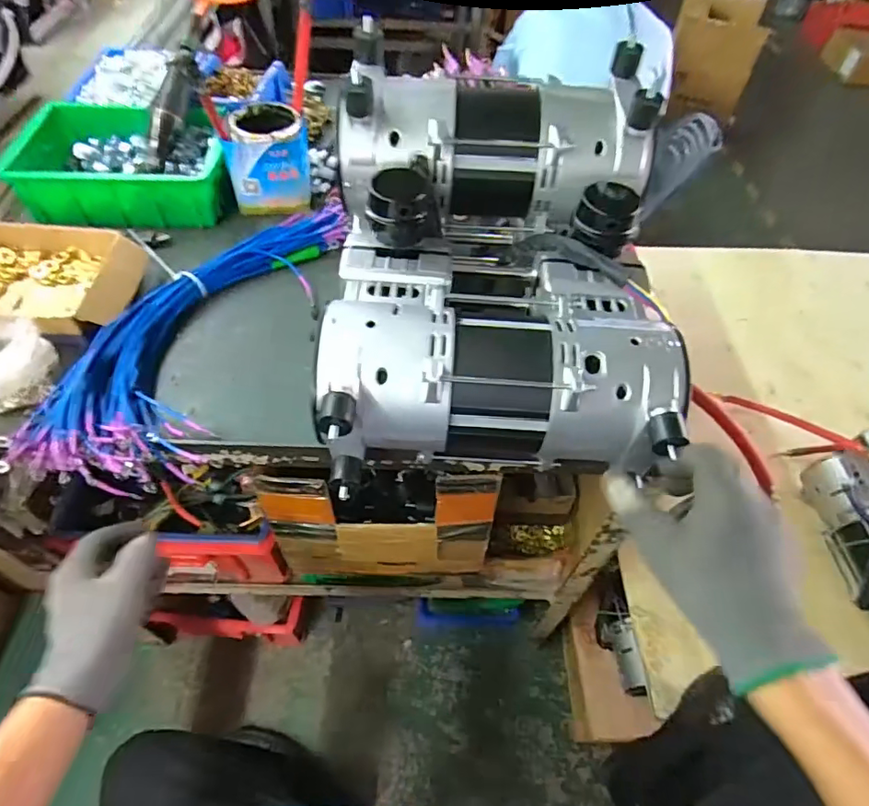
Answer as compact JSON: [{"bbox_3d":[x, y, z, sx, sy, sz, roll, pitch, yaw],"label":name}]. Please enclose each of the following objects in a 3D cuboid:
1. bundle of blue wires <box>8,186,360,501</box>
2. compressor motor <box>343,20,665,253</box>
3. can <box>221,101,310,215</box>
[{"bbox_3d":[-0.248,-0.084,0.579,0.165,0.052,0.411,15,51,13],"label":"bundle of blue wires"},{"bbox_3d":[0.058,-0.231,0.506,0.288,0.141,0.169,4,49,3],"label":"compressor motor"},{"bbox_3d":[-0.213,-0.315,0.703,0.100,0.098,0.086,-9,50,-8],"label":"can"}]

